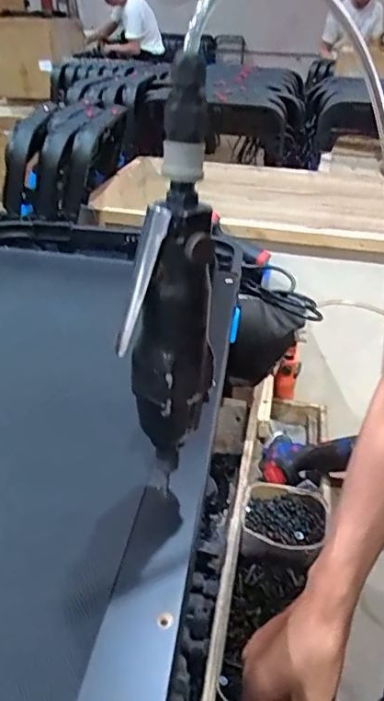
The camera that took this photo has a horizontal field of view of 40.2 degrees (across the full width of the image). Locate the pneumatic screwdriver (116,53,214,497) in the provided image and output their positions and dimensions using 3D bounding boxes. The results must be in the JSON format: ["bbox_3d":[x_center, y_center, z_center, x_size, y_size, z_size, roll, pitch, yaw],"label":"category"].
[{"bbox_3d":[-0.015,-0.028,0.332,0.056,0.260,0.039,-1,33,-6],"label":"pneumatic screwdriver"}]

